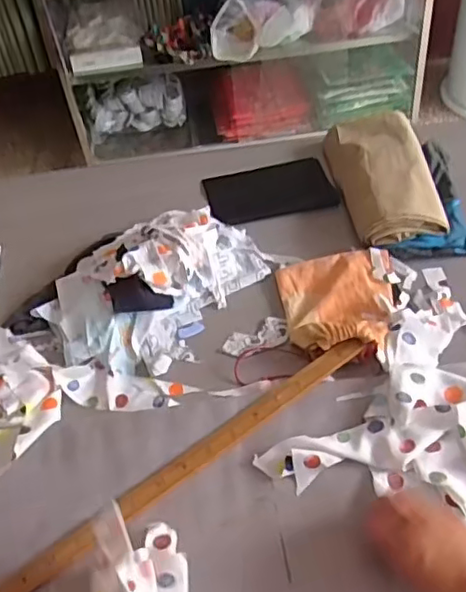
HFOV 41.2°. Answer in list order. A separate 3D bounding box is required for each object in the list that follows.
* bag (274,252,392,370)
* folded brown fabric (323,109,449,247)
[{"bbox_3d":[0.143,0.003,0.836,0.143,0.029,0.185,-9,46,-2],"label":"bag"},{"bbox_3d":[0.243,-0.206,1.009,0.137,0.046,0.319,-7,46,0],"label":"folded brown fabric"}]

